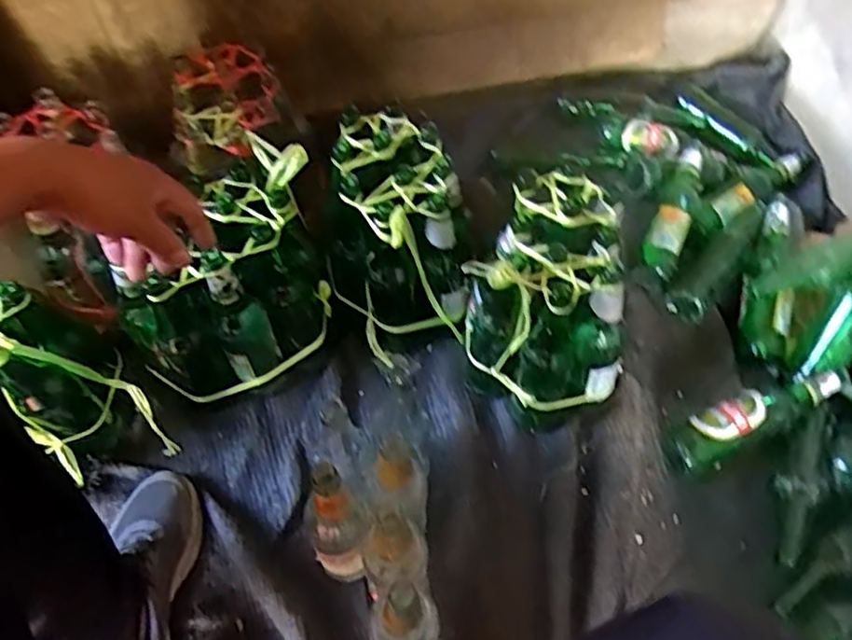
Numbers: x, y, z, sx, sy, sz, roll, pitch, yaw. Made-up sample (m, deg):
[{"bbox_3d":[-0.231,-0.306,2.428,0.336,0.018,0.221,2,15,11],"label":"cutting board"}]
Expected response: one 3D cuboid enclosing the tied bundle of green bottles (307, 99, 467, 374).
[{"bbox_3d":[-0.050,-0.120,0.962,0.199,0.247,0.253,-14,58,-10],"label":"tied bundle of green bottles"}]

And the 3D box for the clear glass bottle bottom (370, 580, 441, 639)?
[{"bbox_3d":[-0.020,0.313,0.668,0.070,0.246,0.054,-8,57,-6],"label":"clear glass bottle bottom"}]

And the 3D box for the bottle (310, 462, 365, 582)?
[{"bbox_3d":[-0.093,0.228,0.728,0.062,0.239,0.071,-18,58,-12],"label":"bottle"}]

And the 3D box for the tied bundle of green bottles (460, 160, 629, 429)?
[{"bbox_3d":[0.168,-0.024,0.881,0.216,0.244,0.236,0,56,-1],"label":"tied bundle of green bottles"}]

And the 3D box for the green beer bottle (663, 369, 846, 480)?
[{"bbox_3d":[0.445,0.129,0.901,0.258,0.065,0.069,-19,59,-13],"label":"green beer bottle"}]

